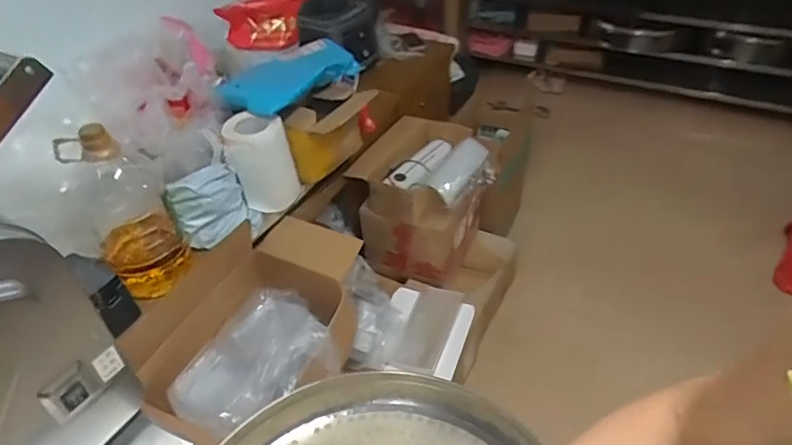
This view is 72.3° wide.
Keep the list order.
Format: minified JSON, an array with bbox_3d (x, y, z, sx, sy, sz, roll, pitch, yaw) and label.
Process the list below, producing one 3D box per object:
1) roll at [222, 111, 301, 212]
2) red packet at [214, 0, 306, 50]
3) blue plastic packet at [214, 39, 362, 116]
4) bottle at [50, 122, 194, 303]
[{"bbox_3d":[-0.309,-0.137,1.271,0.143,0.204,0.117,-13,41,-9],"label":"roll"},{"bbox_3d":[-0.323,-0.515,1.392,0.229,0.153,0.081,-16,42,-13],"label":"red packet"},{"bbox_3d":[-0.265,-0.360,1.362,0.128,0.099,0.358,31,52,34],"label":"blue plastic packet"},{"bbox_3d":[-0.514,-0.022,1.032,0.151,0.328,0.138,-31,47,-28],"label":"bottle"}]

